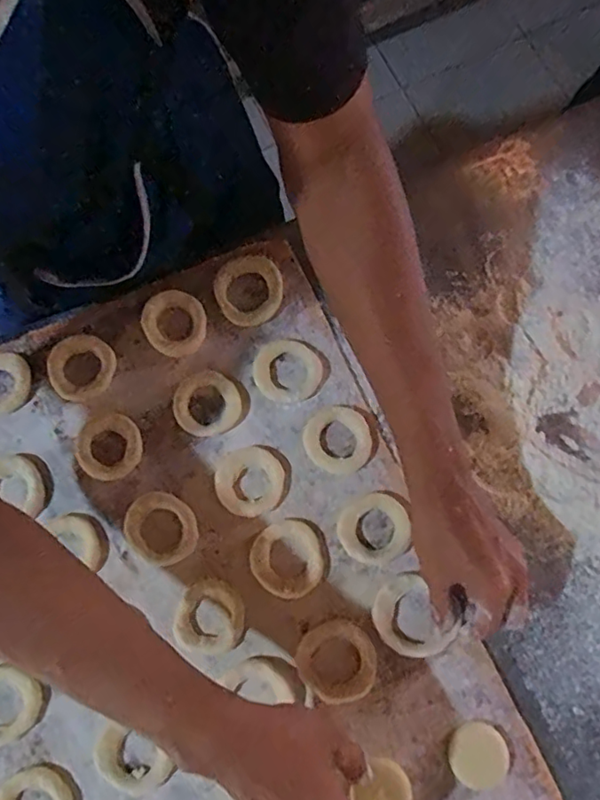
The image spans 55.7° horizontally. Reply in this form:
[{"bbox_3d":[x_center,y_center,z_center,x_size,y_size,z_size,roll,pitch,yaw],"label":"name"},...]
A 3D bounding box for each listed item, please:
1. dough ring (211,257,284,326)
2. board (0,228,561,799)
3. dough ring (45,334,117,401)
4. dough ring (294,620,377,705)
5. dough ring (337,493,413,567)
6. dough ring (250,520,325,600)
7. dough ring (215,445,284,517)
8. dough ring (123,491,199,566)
[{"bbox_3d":[-0.046,-0.101,0.519,0.063,0.008,0.062,0,77,2],"label":"dough ring"},{"bbox_3d":[-0.084,0.183,0.459,0.401,0.029,0.574,-23,77,-6],"label":"board"},{"bbox_3d":[-0.193,-0.029,0.500,0.057,0.010,0.057,0,77,2],"label":"dough ring"},{"bbox_3d":[0.030,0.208,0.450,0.059,0.013,0.059,0,77,2],"label":"dough ring"},{"bbox_3d":[0.062,0.108,0.472,0.057,0.010,0.056,0,77,2],"label":"dough ring"},{"bbox_3d":[-0.010,0.131,0.466,0.057,0.015,0.059,0,77,2],"label":"dough ring"},{"bbox_3d":[-0.043,0.069,0.481,0.057,0.010,0.059,0,77,2],"label":"dough ring"},{"bbox_3d":[-0.116,0.107,0.473,0.055,0.008,0.061,-37,79,-6],"label":"dough ring"}]

